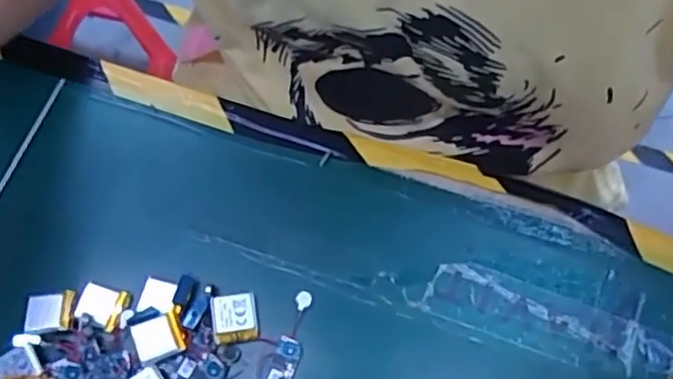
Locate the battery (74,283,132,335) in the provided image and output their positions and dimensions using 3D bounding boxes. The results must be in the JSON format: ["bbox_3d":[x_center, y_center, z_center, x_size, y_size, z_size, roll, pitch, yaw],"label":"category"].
[{"bbox_3d":[-0.117,0.059,0.321,0.024,0.004,0.020,16,72,8],"label":"battery"}]

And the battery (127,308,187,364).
[{"bbox_3d":[-0.087,0.072,0.312,0.023,0.008,0.021,-22,71,-6],"label":"battery"}]

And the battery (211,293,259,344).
[{"bbox_3d":[-0.051,0.064,0.317,0.021,0.004,0.023,-7,70,0],"label":"battery"}]

